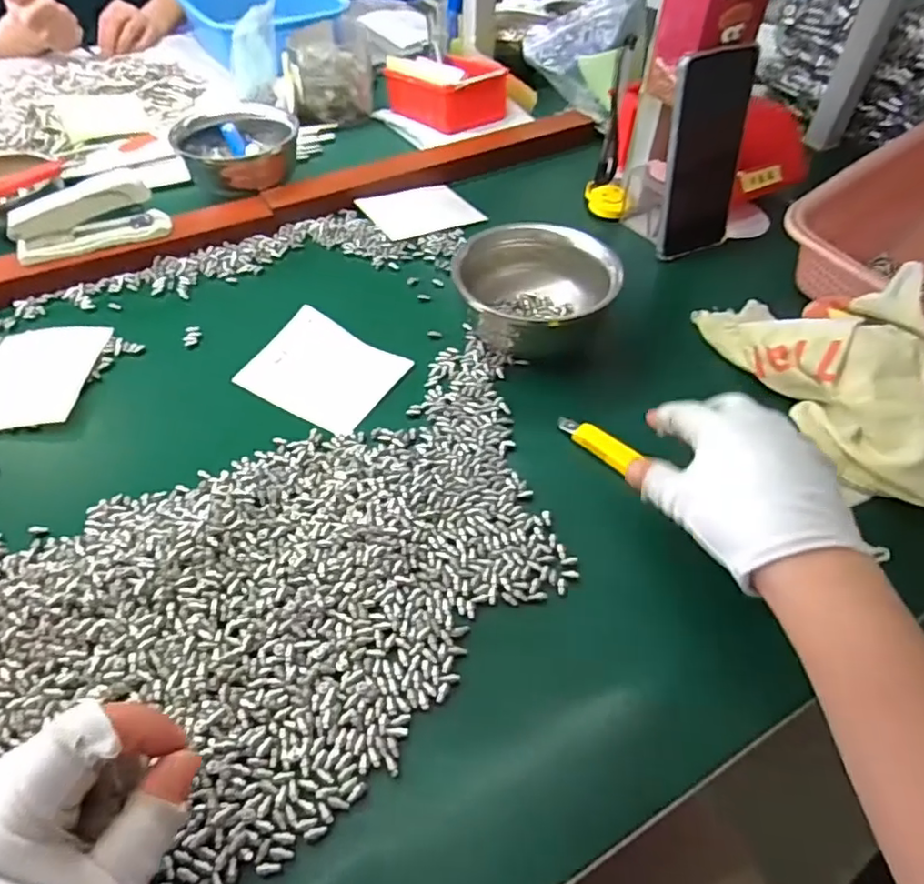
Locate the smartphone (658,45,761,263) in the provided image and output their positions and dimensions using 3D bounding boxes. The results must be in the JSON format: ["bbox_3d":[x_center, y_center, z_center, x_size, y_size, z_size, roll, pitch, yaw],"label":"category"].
[{"bbox_3d":[0.216,-0.250,0.539,0.079,0.164,0.012,-19,42,-14],"label":"smartphone"}]

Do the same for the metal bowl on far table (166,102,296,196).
[{"bbox_3d":[-0.231,-0.306,0.645,0.111,0.063,0.110,1,49,-1],"label":"metal bowl on far table"}]

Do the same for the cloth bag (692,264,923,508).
[{"bbox_3d":[0.277,-0.057,0.431,0.092,0.075,0.230,-15,51,-14],"label":"cloth bag"}]

